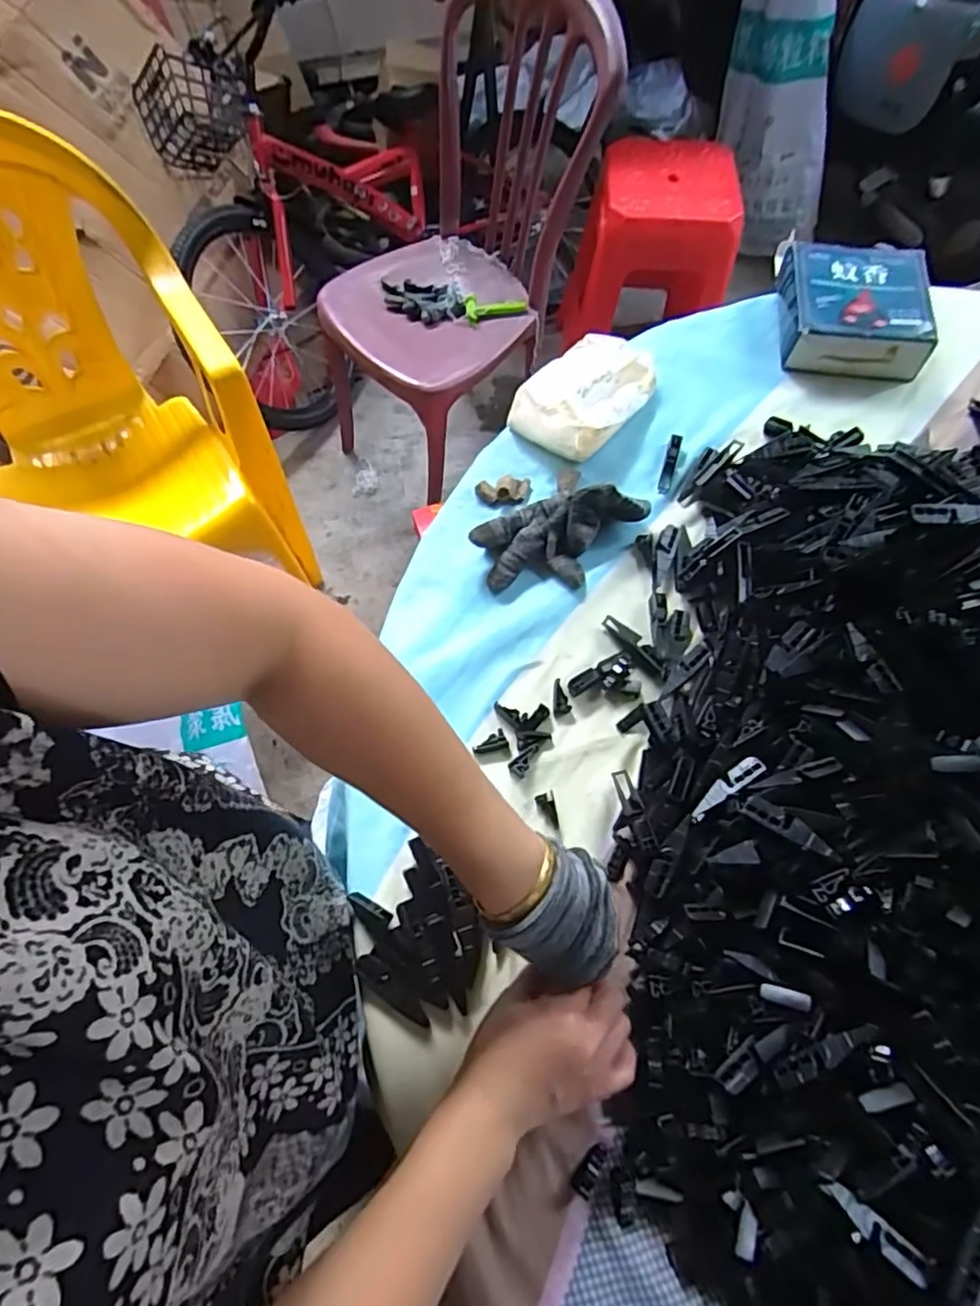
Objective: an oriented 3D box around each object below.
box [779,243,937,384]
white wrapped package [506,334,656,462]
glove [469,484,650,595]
[{"bbox_3d":[0.390,-0.374,0.702,0.147,0.046,0.158,7,66,3],"label":"box"},{"bbox_3d":[0.095,-0.270,0.660,0.113,0.041,0.156,33,70,14],"label":"white wrapped package"},{"bbox_3d":[0.068,-0.110,0.590,0.161,0.040,0.088,-25,68,-11],"label":"glove"}]

